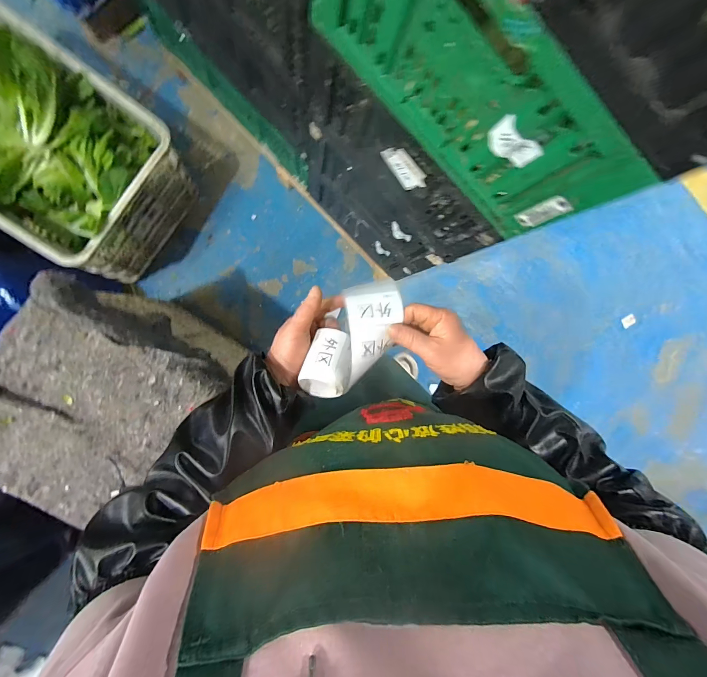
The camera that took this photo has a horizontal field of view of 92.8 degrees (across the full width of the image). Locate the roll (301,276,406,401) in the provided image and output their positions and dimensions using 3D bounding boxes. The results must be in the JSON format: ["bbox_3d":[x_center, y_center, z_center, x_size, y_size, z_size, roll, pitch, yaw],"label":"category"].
[{"bbox_3d":[0.000,0.000,0.381,0.067,0.044,0.147,36,92,-9],"label":"roll"}]

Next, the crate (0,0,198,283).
[{"bbox_3d":[-0.827,-0.518,0.910,0.598,0.379,0.433,35,89,-9],"label":"crate"}]

